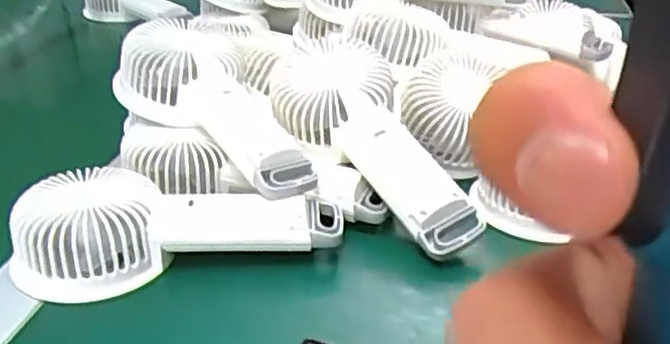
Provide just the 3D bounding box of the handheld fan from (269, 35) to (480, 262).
[{"bbox_3d":[0.023,-0.022,0.448,0.084,0.044,0.190,-19,56,-31],"label":"handheld fan"}]

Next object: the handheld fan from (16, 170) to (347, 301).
[{"bbox_3d":[-0.089,0.026,0.403,0.178,0.044,0.074,-7,29,-12],"label":"handheld fan"}]

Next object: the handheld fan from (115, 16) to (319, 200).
[{"bbox_3d":[-0.072,-0.039,0.453,0.076,0.045,0.168,-25,56,-38],"label":"handheld fan"}]

